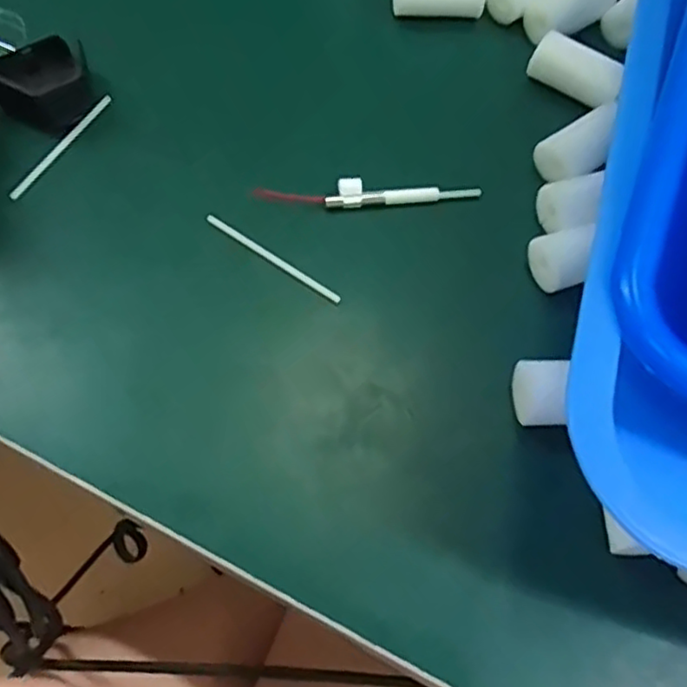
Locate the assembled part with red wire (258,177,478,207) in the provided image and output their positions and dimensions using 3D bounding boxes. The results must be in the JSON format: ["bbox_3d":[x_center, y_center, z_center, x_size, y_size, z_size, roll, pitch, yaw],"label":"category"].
[{"bbox_3d":[0.010,-0.059,0.263,0.087,0.006,0.009,-5,63,-6],"label":"assembled part with red wire"}]

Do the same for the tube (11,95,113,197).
[{"bbox_3d":[-0.111,-0.079,0.269,0.004,0.004,0.059,25,64,9],"label":"tube"}]

